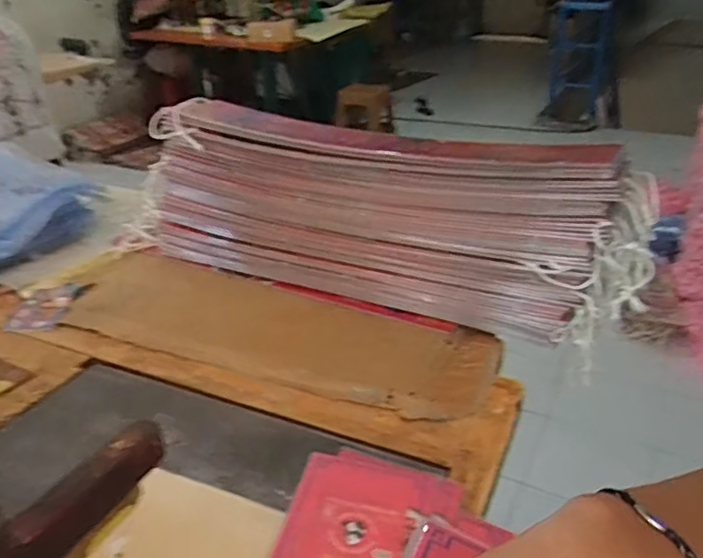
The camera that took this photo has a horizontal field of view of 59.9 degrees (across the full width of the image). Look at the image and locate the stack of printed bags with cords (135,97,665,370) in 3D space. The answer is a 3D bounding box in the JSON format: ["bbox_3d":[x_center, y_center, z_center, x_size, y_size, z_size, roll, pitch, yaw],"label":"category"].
[{"bbox_3d":[0.009,-0.079,0.737,0.641,0.199,0.111,13,31,24],"label":"stack of printed bags with cords"}]

